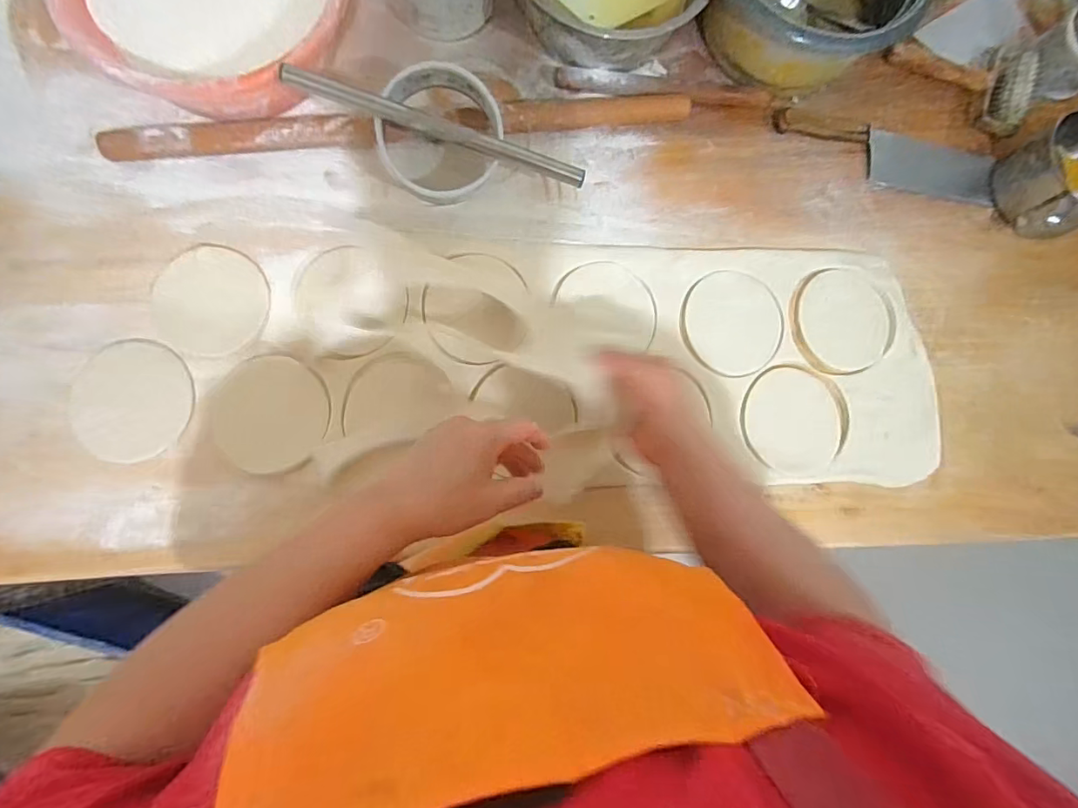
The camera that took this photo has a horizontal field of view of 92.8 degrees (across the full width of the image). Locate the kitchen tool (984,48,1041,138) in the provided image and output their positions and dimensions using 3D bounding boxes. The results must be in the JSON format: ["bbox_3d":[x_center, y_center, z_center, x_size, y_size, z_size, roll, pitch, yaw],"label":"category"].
[{"bbox_3d":[0.540,-0.362,0.591,0.036,0.029,0.113,21,81,-2],"label":"kitchen tool"}]

